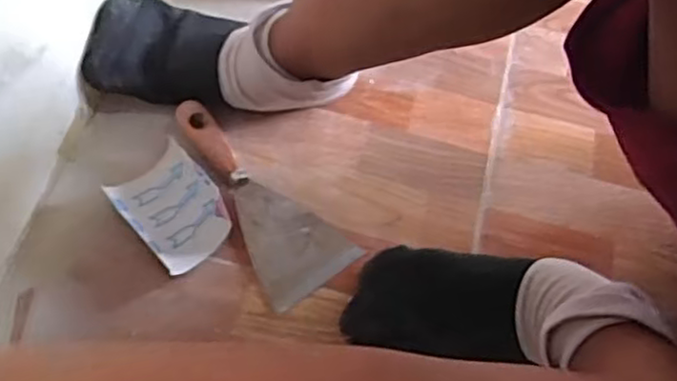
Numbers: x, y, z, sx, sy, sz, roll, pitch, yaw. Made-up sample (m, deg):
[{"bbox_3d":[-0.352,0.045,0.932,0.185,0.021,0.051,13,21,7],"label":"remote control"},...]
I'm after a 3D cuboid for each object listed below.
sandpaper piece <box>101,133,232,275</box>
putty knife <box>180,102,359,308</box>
[{"bbox_3d":[-0.137,0.013,0.561,0.069,0.035,0.097,-37,69,-21],"label":"sandpaper piece"},{"bbox_3d":[-0.068,-0.002,0.579,0.082,0.029,0.194,-30,67,-18],"label":"putty knife"}]

